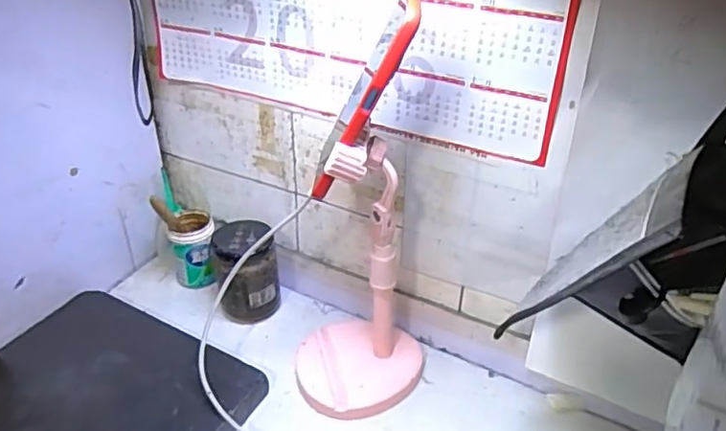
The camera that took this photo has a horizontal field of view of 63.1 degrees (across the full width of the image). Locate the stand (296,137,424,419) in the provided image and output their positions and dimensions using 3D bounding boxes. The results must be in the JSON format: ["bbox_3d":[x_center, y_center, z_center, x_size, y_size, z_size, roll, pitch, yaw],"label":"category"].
[{"bbox_3d":[-0.003,0.050,0.538,0.126,0.267,0.111,-15,36,-23],"label":"stand"}]

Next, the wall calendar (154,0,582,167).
[{"bbox_3d":[-0.033,-0.161,0.540,0.416,0.147,0.012,19,37,25],"label":"wall calendar"}]

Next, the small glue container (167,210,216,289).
[{"bbox_3d":[-0.200,0.040,0.703,0.049,0.082,0.047,-10,34,-16],"label":"small glue container"}]

